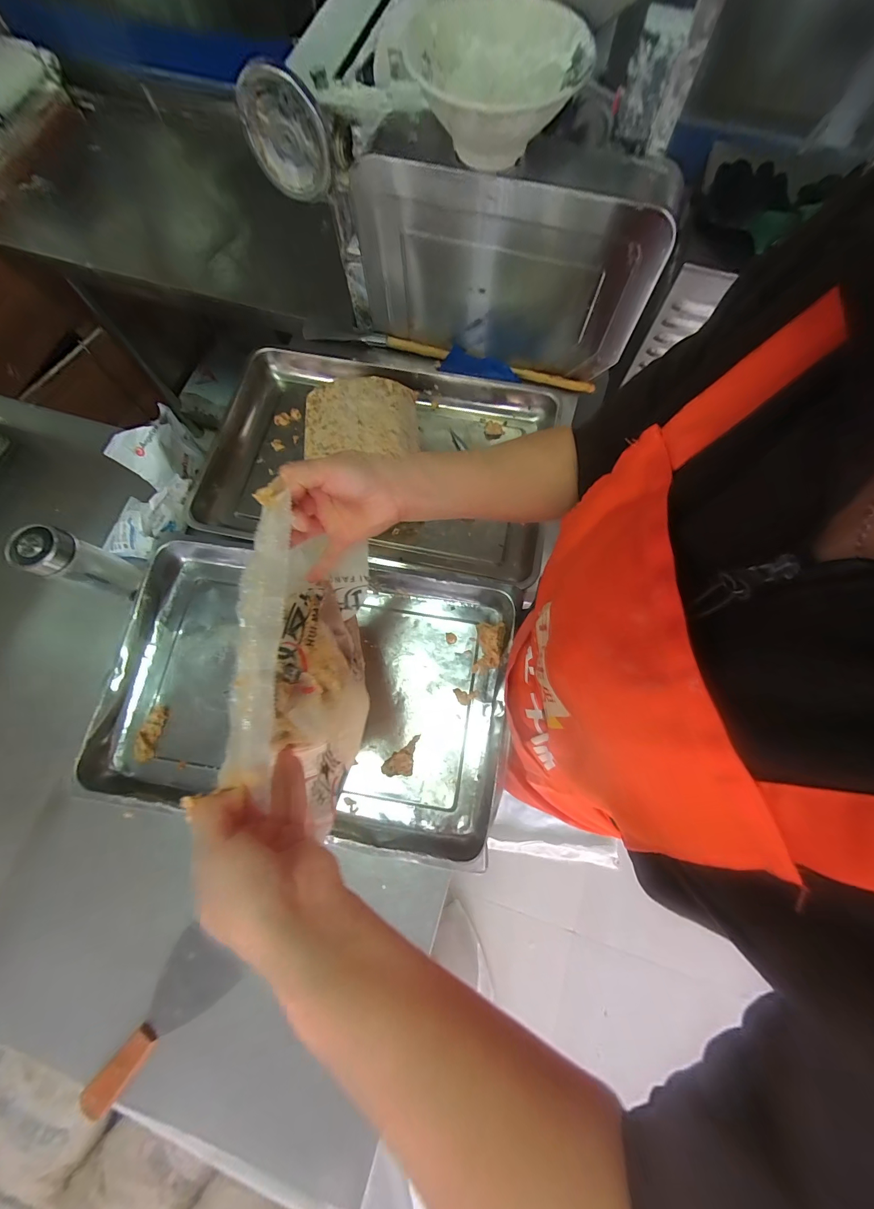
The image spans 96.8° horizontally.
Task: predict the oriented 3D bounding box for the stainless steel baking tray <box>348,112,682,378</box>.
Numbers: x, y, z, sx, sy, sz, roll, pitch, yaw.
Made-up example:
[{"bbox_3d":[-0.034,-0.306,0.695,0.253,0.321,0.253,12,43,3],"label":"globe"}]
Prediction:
[{"bbox_3d":[0.107,-0.559,0.638,0.472,0.257,0.098,15,75,5],"label":"stainless steel baking tray"}]

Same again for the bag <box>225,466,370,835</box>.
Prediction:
[{"bbox_3d":[-0.103,0.041,0.336,0.061,0.153,0.211,-1,74,1],"label":"bag"}]

